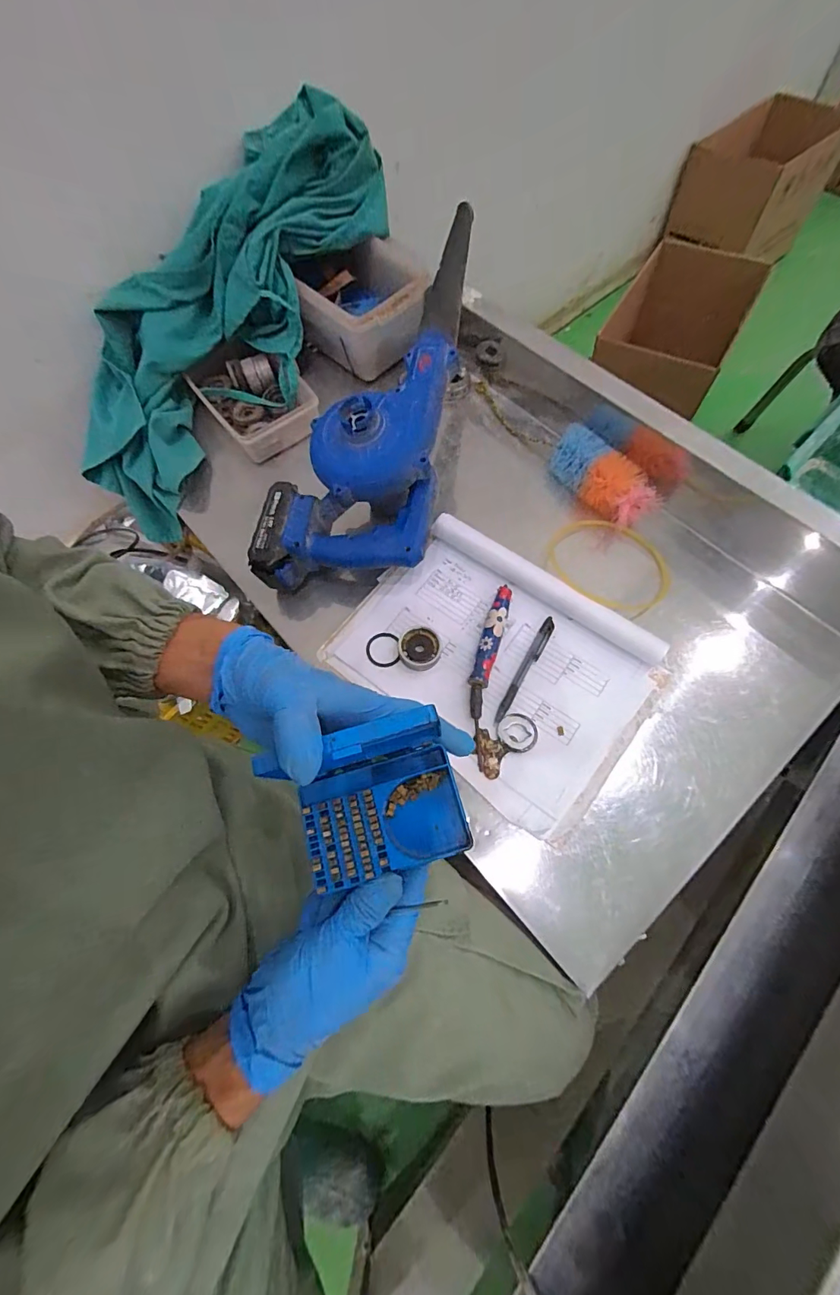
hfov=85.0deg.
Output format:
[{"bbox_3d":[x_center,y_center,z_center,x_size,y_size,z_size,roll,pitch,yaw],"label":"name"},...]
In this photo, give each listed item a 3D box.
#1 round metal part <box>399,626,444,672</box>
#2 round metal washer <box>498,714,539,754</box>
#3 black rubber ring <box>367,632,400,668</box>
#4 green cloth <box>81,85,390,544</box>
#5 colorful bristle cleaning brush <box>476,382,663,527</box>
[{"bbox_3d":[0.001,0.001,0.521,0.048,0.020,0.045,-1,68,3],"label":"round metal part"},{"bbox_3d":[0.103,0.090,0.484,0.041,0.004,0.040,-1,68,3],"label":"round metal washer"},{"bbox_3d":[-0.043,0.003,0.531,0.038,0.004,0.042,-2,70,-7],"label":"black rubber ring"},{"bbox_3d":[-0.277,-0.442,0.634,0.218,0.126,0.572,41,98,17],"label":"green cloth"},{"bbox_3d":[0.180,-0.280,0.608,0.064,0.048,0.319,-34,70,-10],"label":"colorful bristle cleaning brush"}]

